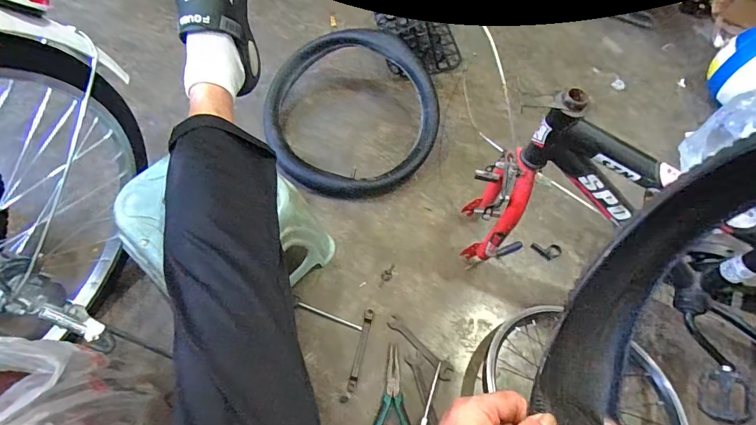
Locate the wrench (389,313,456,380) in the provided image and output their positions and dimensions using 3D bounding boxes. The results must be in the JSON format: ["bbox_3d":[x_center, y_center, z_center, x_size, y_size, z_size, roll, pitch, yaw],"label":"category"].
[{"bbox_3d":[0.076,0.242,0.756,0.143,0.006,0.028,42,69,16],"label":"wrench"}]

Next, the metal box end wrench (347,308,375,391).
[{"bbox_3d":[-0.029,0.241,0.742,0.016,0.014,0.142,13,64,3],"label":"metal box end wrench"}]

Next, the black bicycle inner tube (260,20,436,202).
[{"bbox_3d":[-0.060,-0.220,0.907,0.370,0.136,0.370,1,64,-3],"label":"black bicycle inner tube"}]

